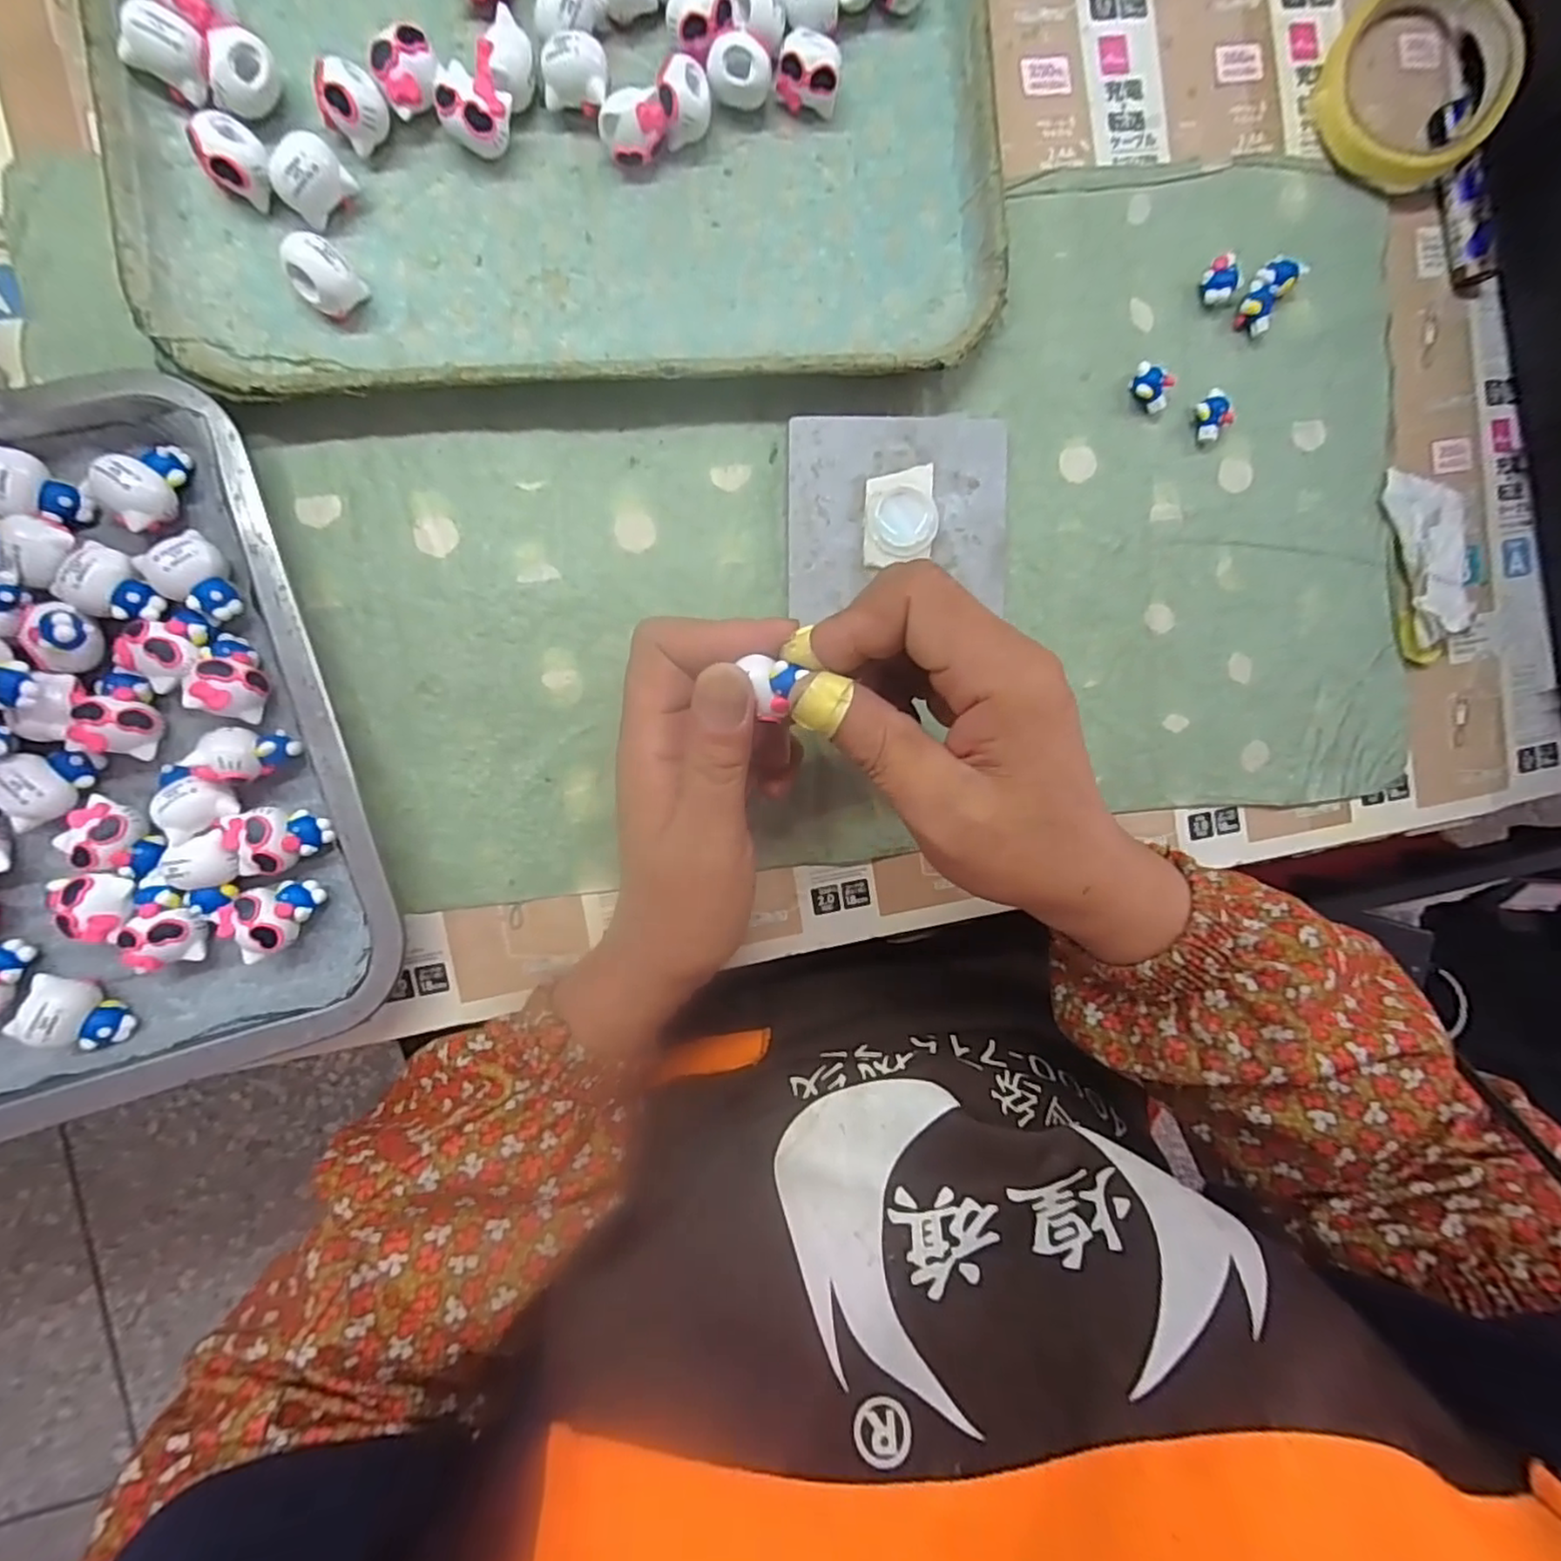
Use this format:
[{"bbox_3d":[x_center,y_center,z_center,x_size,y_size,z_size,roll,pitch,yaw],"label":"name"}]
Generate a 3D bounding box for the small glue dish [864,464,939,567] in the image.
[{"bbox_3d":[0.053,-0.115,0.294,0.031,0.007,0.043,1,93,-9],"label":"small glue dish"}]

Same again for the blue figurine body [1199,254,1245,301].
[{"bbox_3d":[0.203,-0.231,0.311,0.014,0.012,0.016,-45,98,-4],"label":"blue figurine body"}]

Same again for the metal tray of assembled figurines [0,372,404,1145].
[{"bbox_3d":[-0.327,0.009,0.248,0.309,0.033,0.261,-17,95,-8],"label":"metal tray of assembled figurines"}]

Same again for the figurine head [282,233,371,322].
[{"bbox_3d":[-0.173,-0.191,0.257,0.021,0.021,0.018,-43,98,-5],"label":"figurine head"}]

